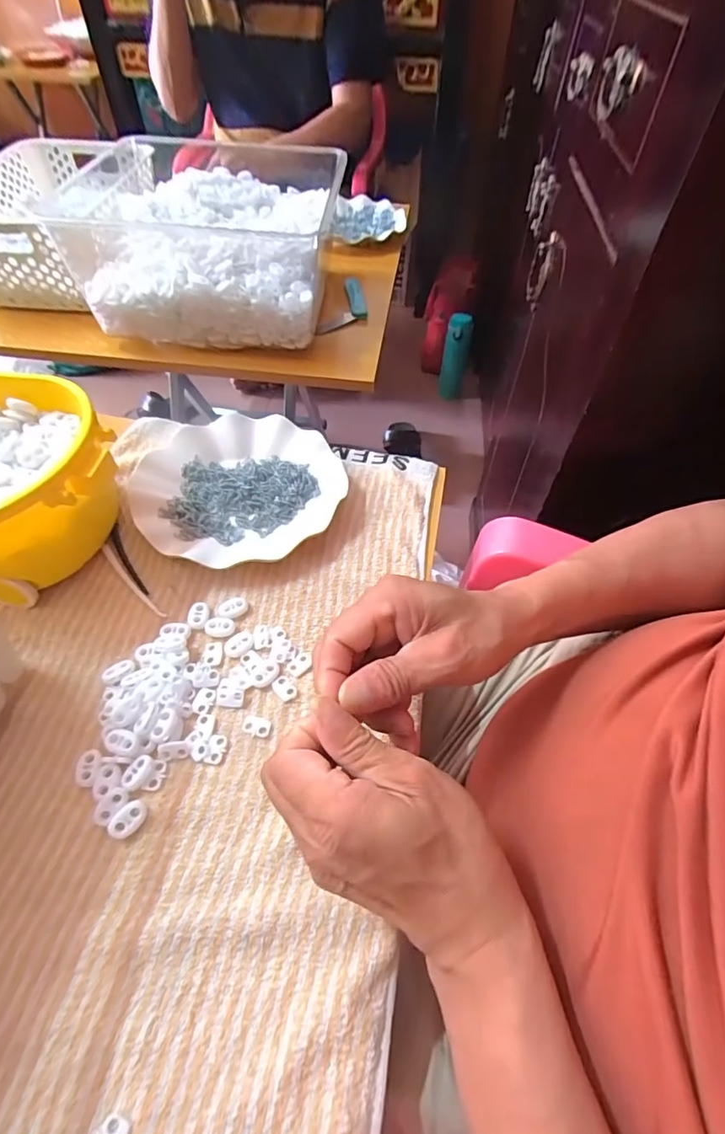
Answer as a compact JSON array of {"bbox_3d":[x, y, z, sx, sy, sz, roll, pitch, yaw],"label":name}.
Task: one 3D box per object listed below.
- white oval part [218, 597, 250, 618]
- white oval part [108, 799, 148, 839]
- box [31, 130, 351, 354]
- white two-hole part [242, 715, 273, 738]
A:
[{"bbox_3d":[-0.101,0.032,0.387,0.023,0.005,0.016,-24,57,-19],"label":"white oval part"},{"bbox_3d":[-0.140,0.151,0.297,0.015,0.004,0.023,43,56,2],"label":"white oval part"},{"bbox_3d":[-0.191,-0.430,0.671,0.303,0.132,0.345,6,53,3],"label":"box"},{"bbox_3d":[-0.072,0.107,0.334,0.019,0.004,0.013,16,54,10],"label":"white two-hole part"}]

